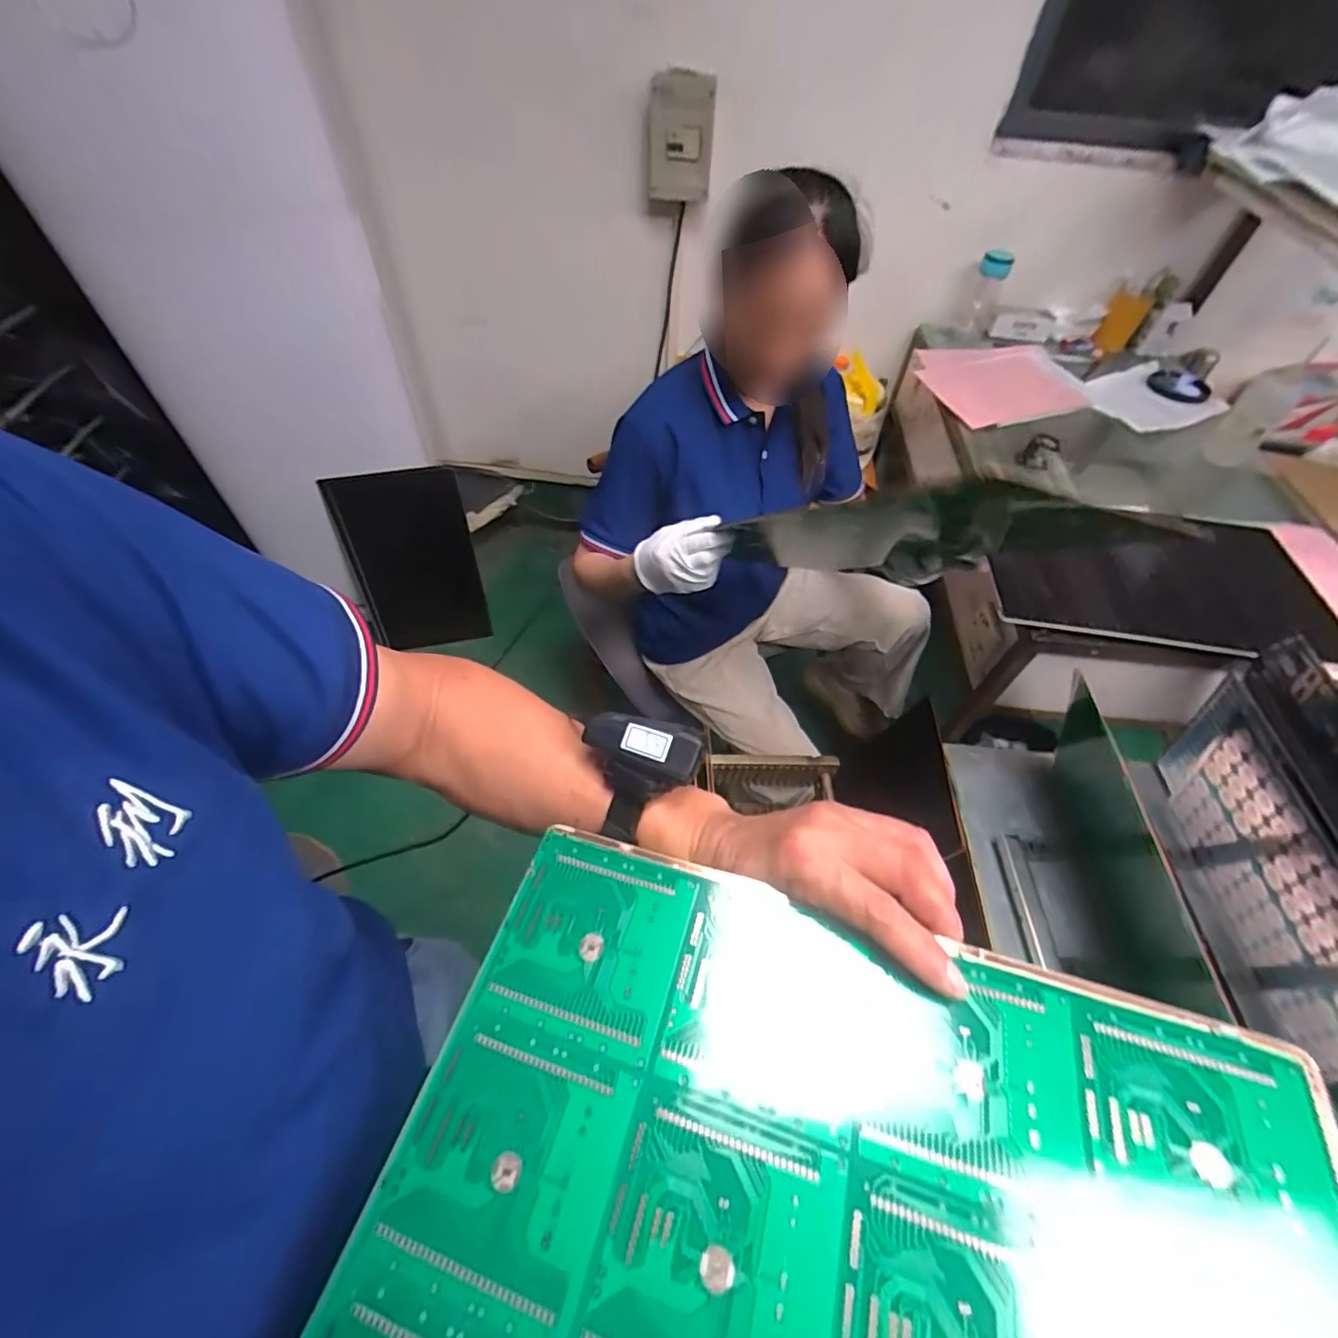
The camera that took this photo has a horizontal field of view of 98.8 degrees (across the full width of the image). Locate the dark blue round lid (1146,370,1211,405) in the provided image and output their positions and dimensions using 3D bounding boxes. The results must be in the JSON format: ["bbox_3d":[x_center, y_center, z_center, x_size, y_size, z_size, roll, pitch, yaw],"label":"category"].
[{"bbox_3d":[1.147,-0.637,1.296,0.117,0.015,0.102,-9,71,-1],"label":"dark blue round lid"}]

